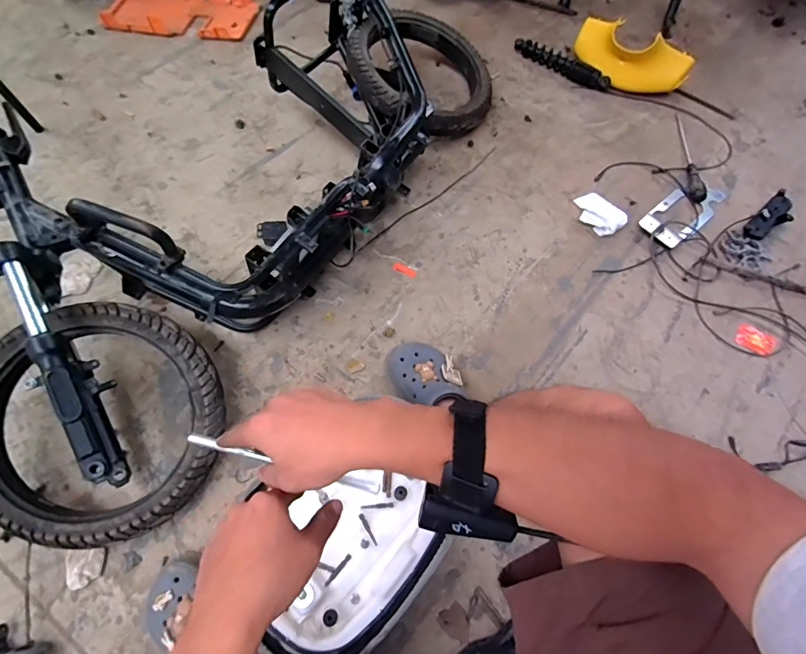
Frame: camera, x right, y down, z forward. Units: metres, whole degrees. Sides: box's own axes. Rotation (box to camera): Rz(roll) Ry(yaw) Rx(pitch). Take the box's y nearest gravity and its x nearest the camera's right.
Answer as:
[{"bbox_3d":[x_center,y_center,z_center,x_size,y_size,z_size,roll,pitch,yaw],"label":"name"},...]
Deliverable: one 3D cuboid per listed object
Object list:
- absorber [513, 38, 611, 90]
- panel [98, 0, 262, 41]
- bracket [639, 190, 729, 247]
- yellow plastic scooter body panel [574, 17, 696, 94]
[{"bbox_3d":[0.446,-0.746,1.222,0.289,0.038,0.049,36,68,14],"label":"absorber"},{"bbox_3d":[-0.659,-0.970,1.315,0.425,0.034,0.254,7,64,1],"label":"panel"},{"bbox_3d":[0.660,-0.276,1.009,0.260,0.024,0.102,-36,71,-17],"label":"bracket"},{"bbox_3d":[0.615,-0.725,1.173,0.307,0.128,0.096,24,66,9],"label":"yellow plastic scooter body panel"}]

